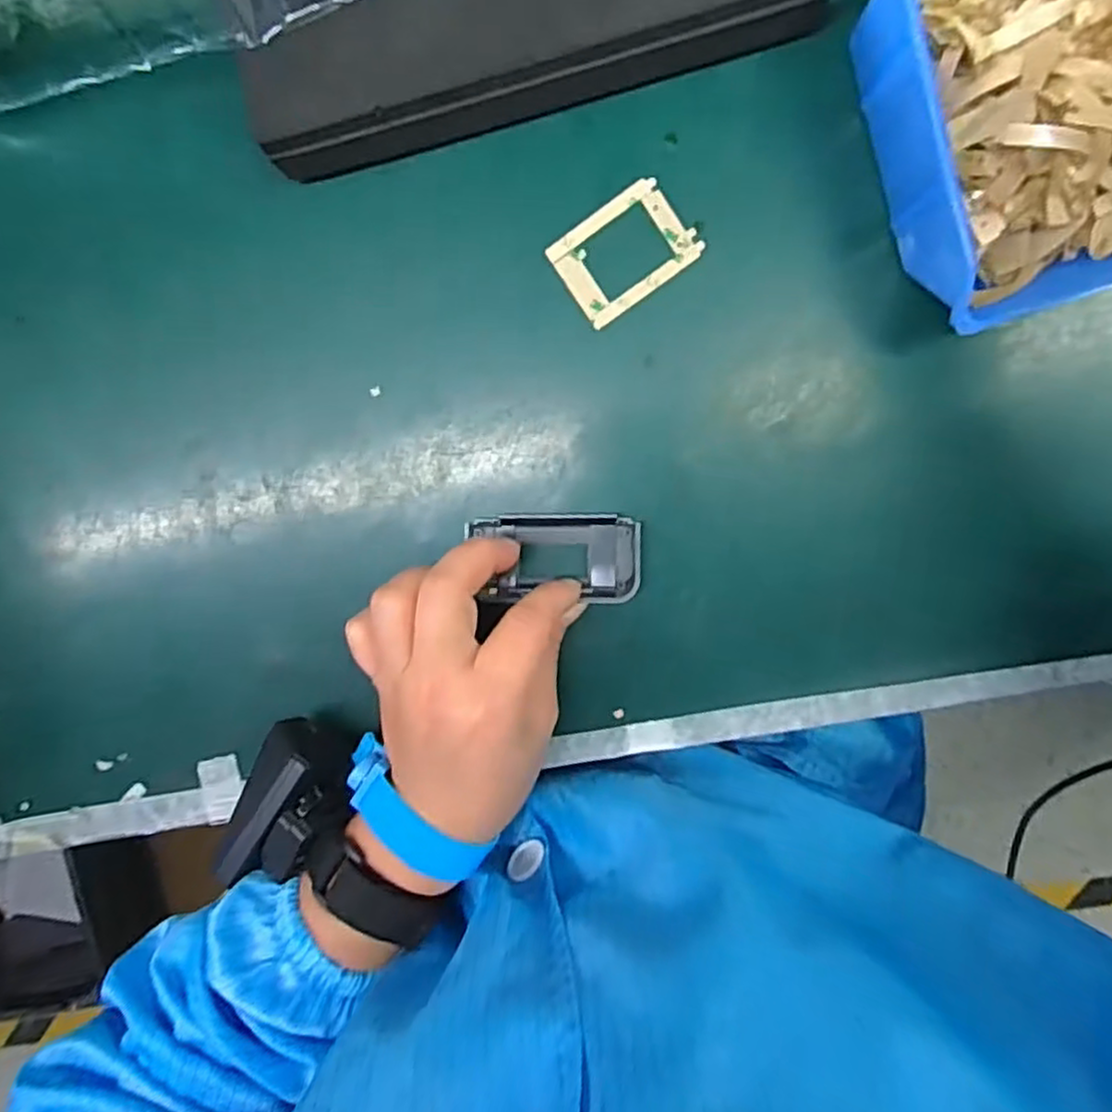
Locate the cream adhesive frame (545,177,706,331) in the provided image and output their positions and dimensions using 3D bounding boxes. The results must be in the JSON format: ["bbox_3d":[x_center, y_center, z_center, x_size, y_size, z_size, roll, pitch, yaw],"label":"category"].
[{"bbox_3d":[0.029,-0.127,0.306,0.054,0.004,0.040,-34,96,8],"label":"cream adhesive frame"}]

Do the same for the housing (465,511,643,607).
[{"bbox_3d":[0.000,0.001,0.325,0.075,0.008,0.038,1,99,3],"label":"housing"}]

